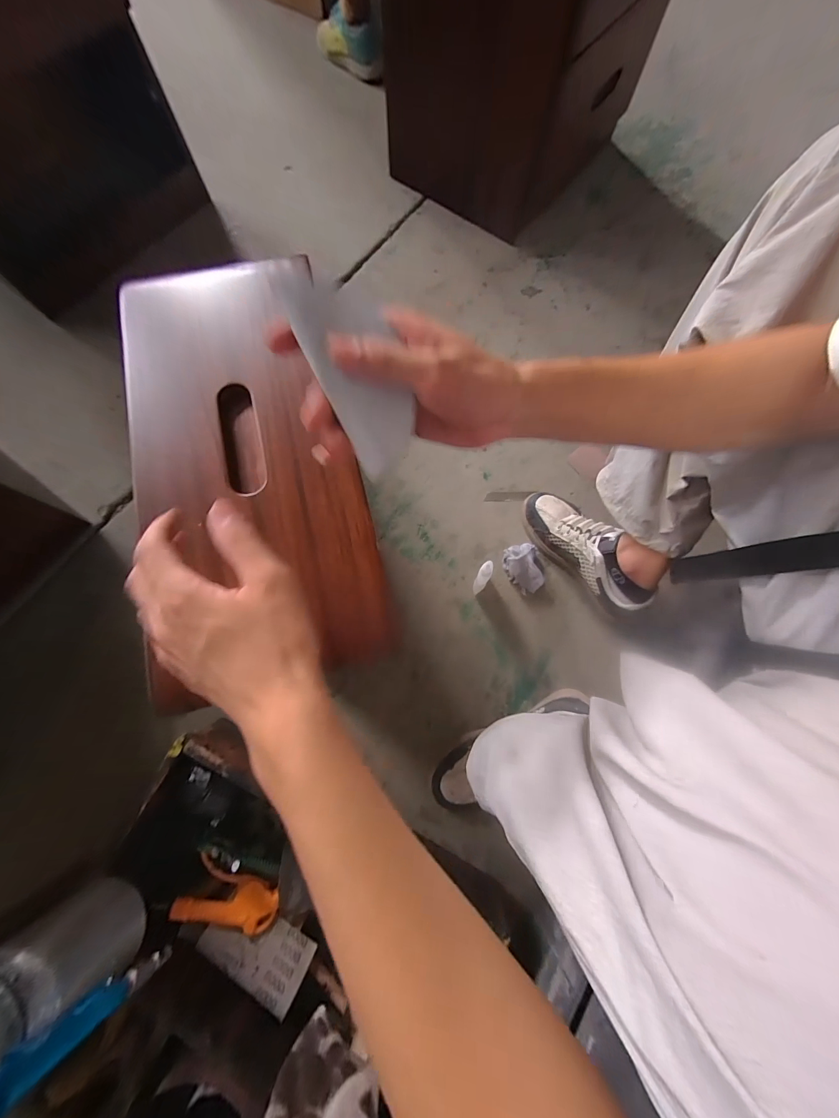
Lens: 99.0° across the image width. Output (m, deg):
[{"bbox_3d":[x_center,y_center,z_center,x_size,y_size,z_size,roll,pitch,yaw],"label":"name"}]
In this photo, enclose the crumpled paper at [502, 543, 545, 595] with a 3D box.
[{"bbox_3d":[0.189,0.012,0.626,0.067,0.043,0.083,-31,77,-8],"label":"crumpled paper"}]

